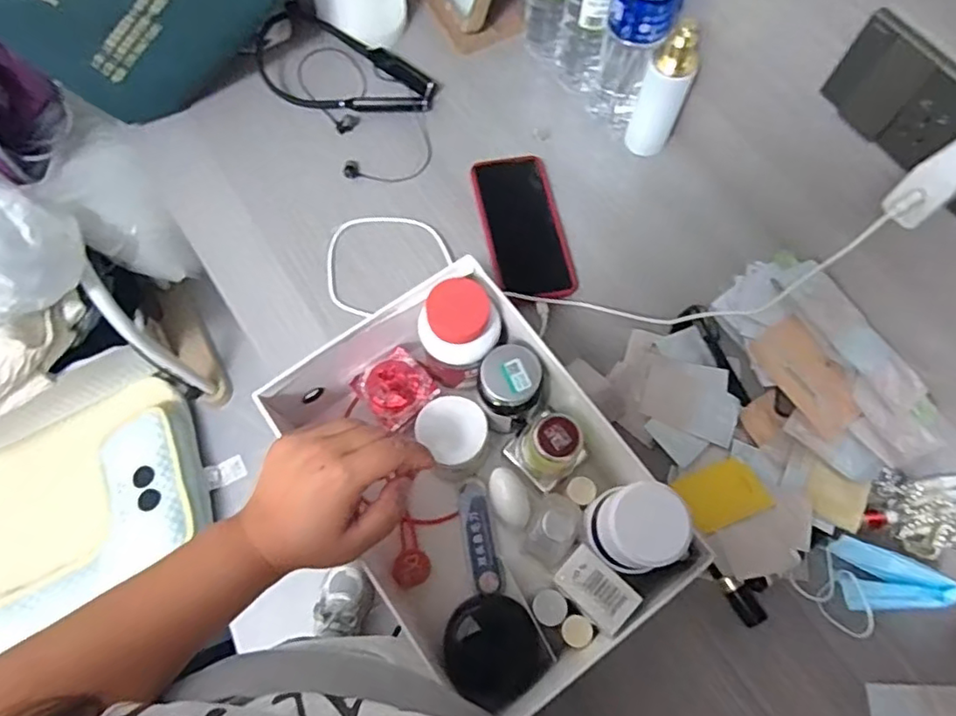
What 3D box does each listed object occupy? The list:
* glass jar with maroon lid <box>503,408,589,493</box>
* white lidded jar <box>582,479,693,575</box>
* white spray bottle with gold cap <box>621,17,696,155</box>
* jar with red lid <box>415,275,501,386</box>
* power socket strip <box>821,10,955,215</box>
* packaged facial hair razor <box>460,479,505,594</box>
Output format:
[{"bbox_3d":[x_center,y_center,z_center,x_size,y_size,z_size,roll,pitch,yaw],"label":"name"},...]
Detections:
[{"bbox_3d":[0.056,0.077,0.508,0.045,0.094,0.053,-42,75,-13],"label":"glass jar with maroon lid"},{"bbox_3d":[0.102,0.109,0.399,0.052,0.060,0.053,0,70,1],"label":"white lidded jar"},{"bbox_3d":[0.183,-0.263,0.606,0.043,0.146,0.034,27,73,10],"label":"white spray bottle with gold cap"},{"bbox_3d":[-0.017,-0.015,0.526,0.062,0.126,0.055,25,73,9],"label":"jar with red lid"},{"bbox_3d":[0.330,-0.151,0.426,0.011,0.074,0.192,-32,73,-18],"label":"power socket strip"},{"bbox_3d":[0.003,0.154,0.530,0.025,0.015,0.093,-12,71,-3],"label":"packaged facial hair razor"}]

